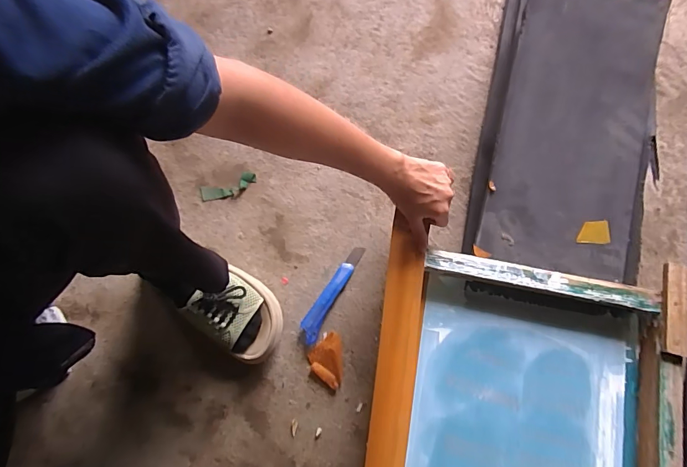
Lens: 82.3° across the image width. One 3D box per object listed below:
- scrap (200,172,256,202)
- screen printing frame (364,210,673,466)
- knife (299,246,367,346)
[{"bbox_3d":[-0.186,-0.073,0.640,0.092,0.007,0.033,-18,78,-2],"label":"scrap"},{"bbox_3d":[0.199,0.258,0.474,0.334,0.049,0.440,8,78,4],"label":"screen printing frame"},{"bbox_3d":[-0.017,0.091,0.604,0.030,0.012,0.162,31,80,8],"label":"knife"}]

